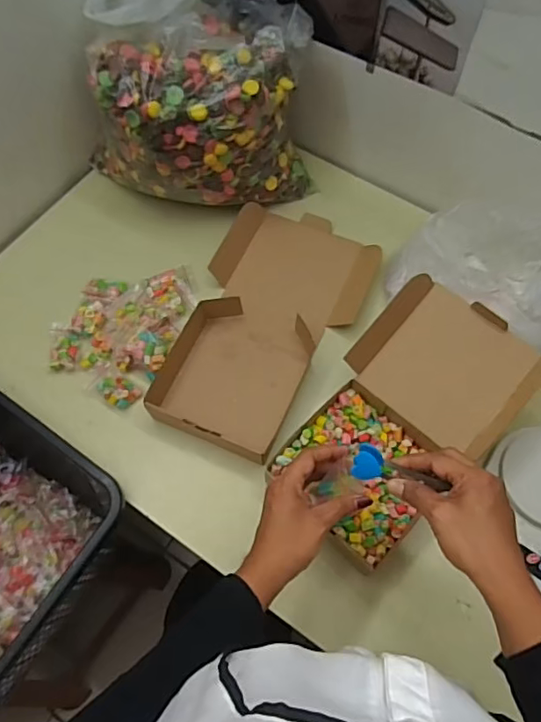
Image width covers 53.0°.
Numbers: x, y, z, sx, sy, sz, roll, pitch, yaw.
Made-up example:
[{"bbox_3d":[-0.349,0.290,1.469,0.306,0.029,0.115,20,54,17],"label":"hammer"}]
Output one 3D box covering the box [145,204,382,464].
[{"bbox_3d":[-0.005,-0.059,0.735,0.213,0.048,0.376,22,67,10],"label":"box"}]

